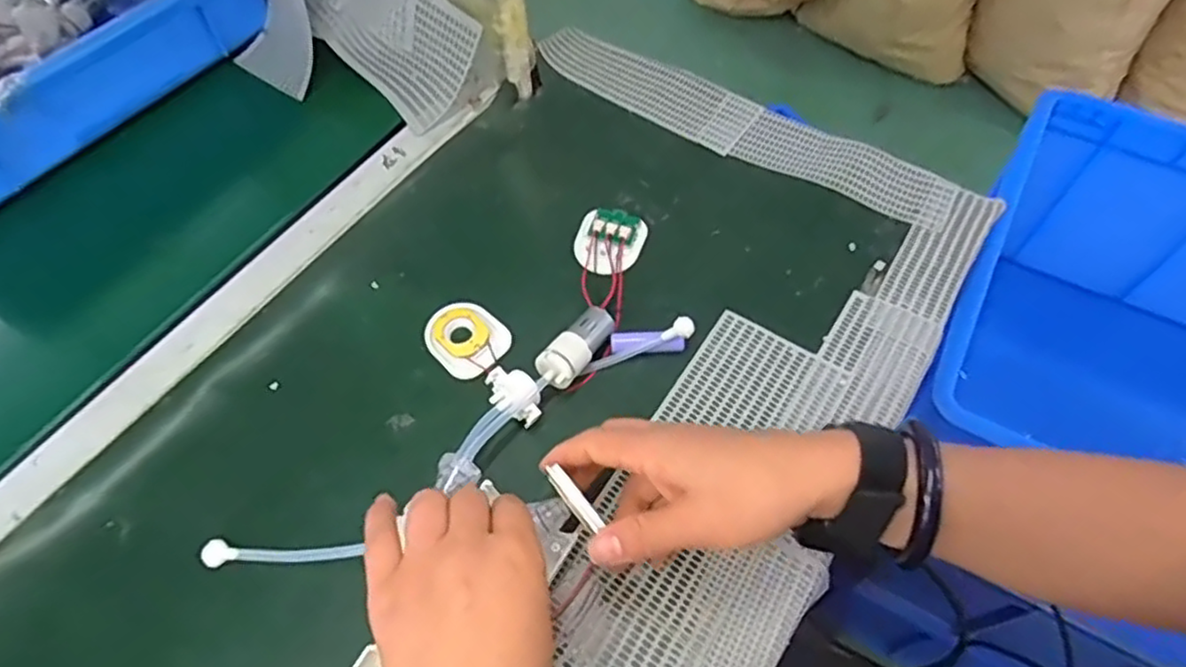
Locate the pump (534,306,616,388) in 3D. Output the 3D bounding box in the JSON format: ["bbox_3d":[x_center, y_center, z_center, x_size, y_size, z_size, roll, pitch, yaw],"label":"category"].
[{"bbox_3d":[-0.009,0.010,0.458,0.026,0.027,0.064,36,66,21],"label":"pump"}]

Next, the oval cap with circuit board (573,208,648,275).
[{"bbox_3d":[0.012,-0.073,0.519,0.050,0.010,0.059,20,61,13],"label":"oval cap with circuit board"}]

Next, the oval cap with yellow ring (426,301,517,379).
[{"bbox_3d":[-0.087,0.004,0.479,0.049,0.005,0.063,-41,66,-21],"label":"oval cap with yellow ring"}]

